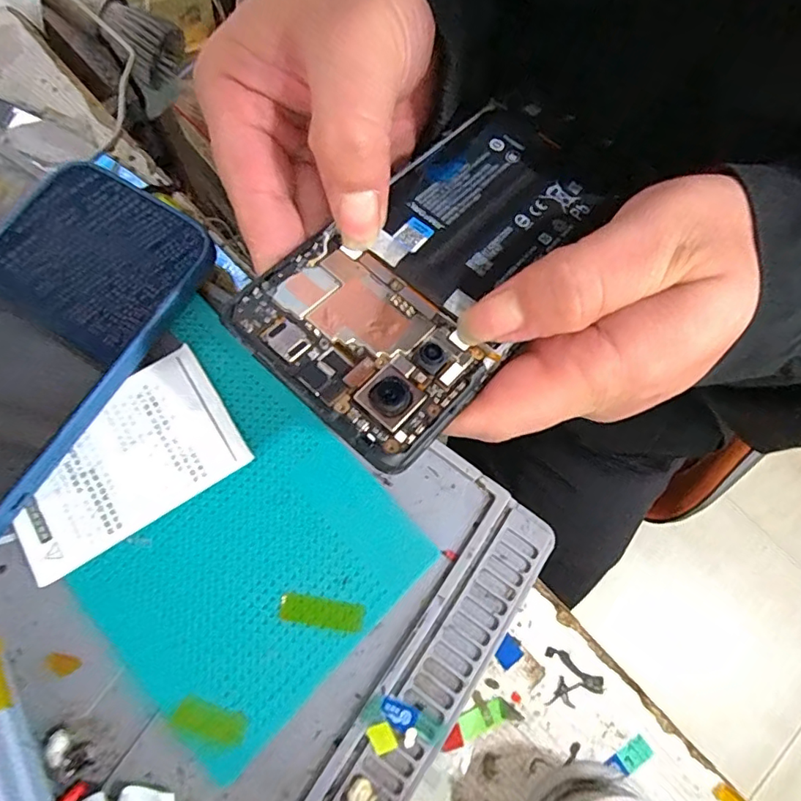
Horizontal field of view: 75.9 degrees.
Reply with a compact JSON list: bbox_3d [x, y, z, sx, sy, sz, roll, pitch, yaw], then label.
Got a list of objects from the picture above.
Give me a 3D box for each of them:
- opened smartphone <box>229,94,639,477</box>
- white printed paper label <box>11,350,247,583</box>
[{"bbox_3d":[0.017,-0.054,0.173,0.071,0.005,0.151,36,69,9],"label":"opened smartphone"},{"bbox_3d":[-0.113,0.023,0.207,0.090,0.004,0.057,-32,77,-11],"label":"white printed paper label"}]

